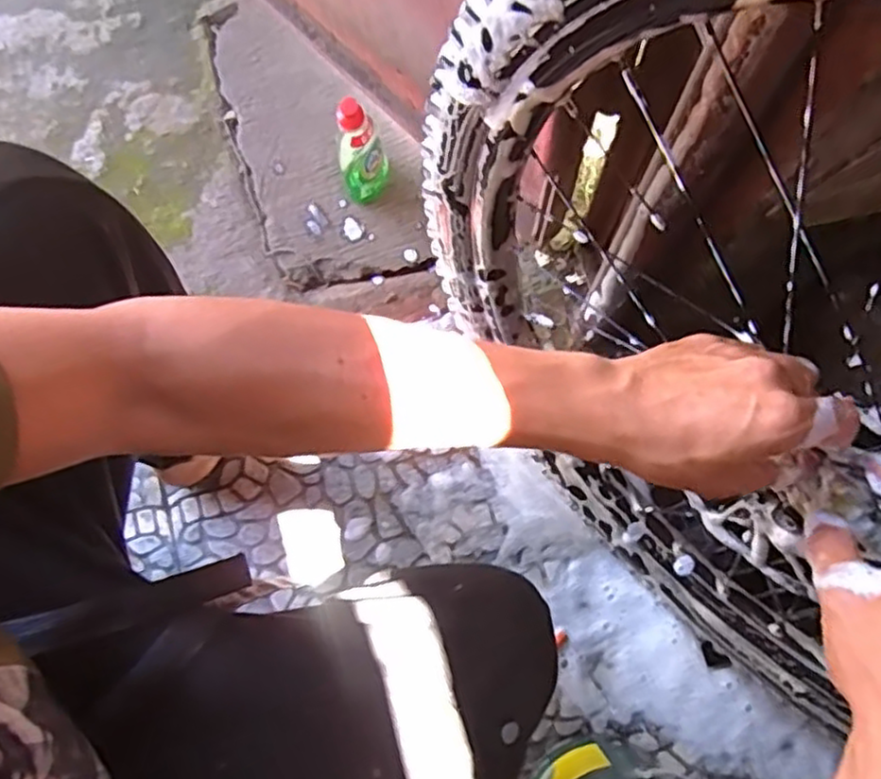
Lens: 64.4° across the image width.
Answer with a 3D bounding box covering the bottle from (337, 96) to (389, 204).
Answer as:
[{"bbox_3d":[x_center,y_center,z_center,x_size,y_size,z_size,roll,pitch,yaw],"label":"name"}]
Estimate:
[{"bbox_3d":[-0.097,-0.286,0.849,0.061,0.156,0.044,-4,76,0],"label":"bottle"}]

